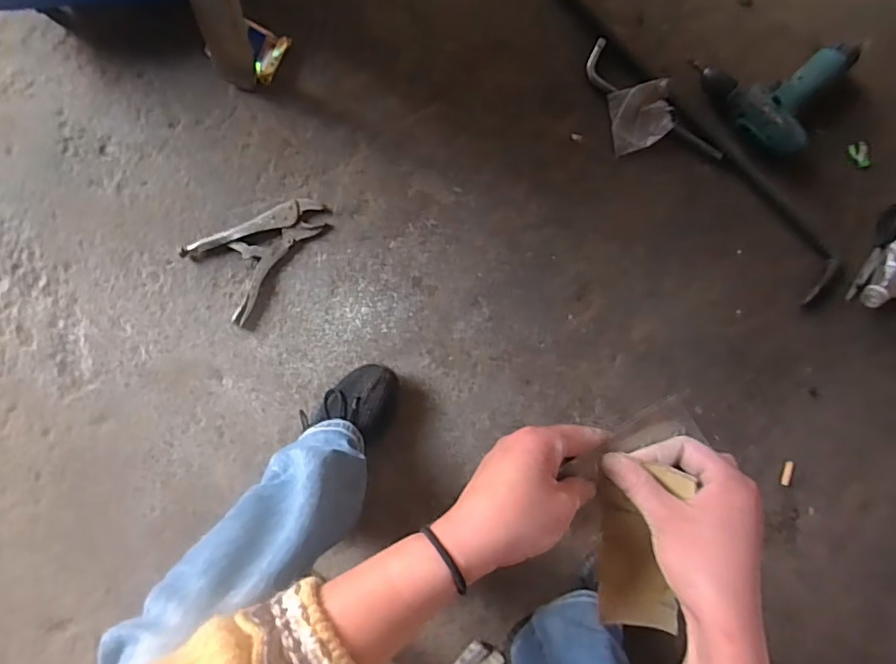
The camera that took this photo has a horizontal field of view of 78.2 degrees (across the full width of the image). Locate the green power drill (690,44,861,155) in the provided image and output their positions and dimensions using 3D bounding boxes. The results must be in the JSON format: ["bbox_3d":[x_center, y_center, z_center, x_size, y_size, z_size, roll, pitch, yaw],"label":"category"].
[{"bbox_3d":[0.473,-0.361,0.783,0.175,0.050,0.186,-38,91,-1],"label":"green power drill"}]

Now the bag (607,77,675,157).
[{"bbox_3d":[0.283,-0.314,0.806,0.082,0.036,0.090,-10,91,-1],"label":"bag"}]

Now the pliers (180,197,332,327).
[{"bbox_3d":[-0.268,-0.126,0.800,0.199,0.019,0.127,-39,87,-2],"label":"pliers"}]

